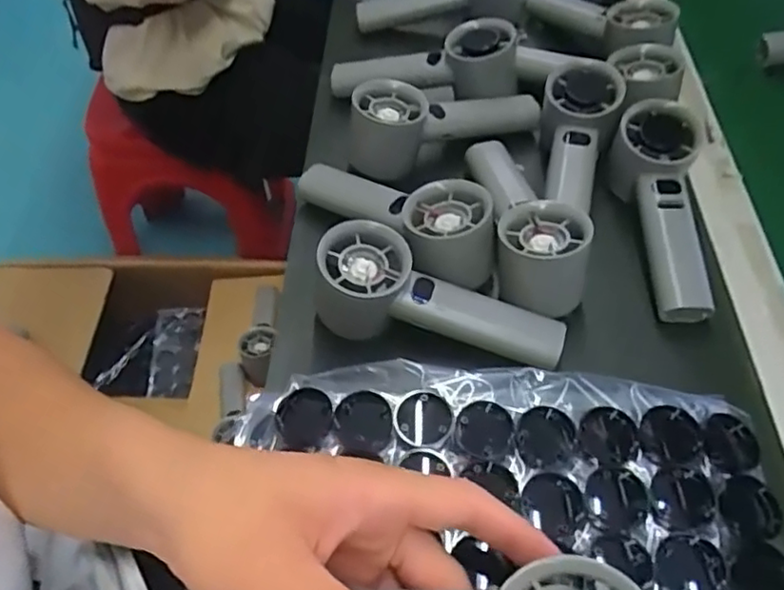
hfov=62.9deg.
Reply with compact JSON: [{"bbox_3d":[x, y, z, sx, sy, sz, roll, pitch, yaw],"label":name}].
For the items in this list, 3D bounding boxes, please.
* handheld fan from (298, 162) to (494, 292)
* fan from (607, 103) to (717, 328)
[{"bbox_3d":[-0.003,-0.054,0.451,0.162,0.058,0.061,26,55,34],"label":"handheld fan"},{"bbox_3d":[0.184,-0.062,0.442,0.062,0.055,0.159,8,53,4],"label":"fan"}]

